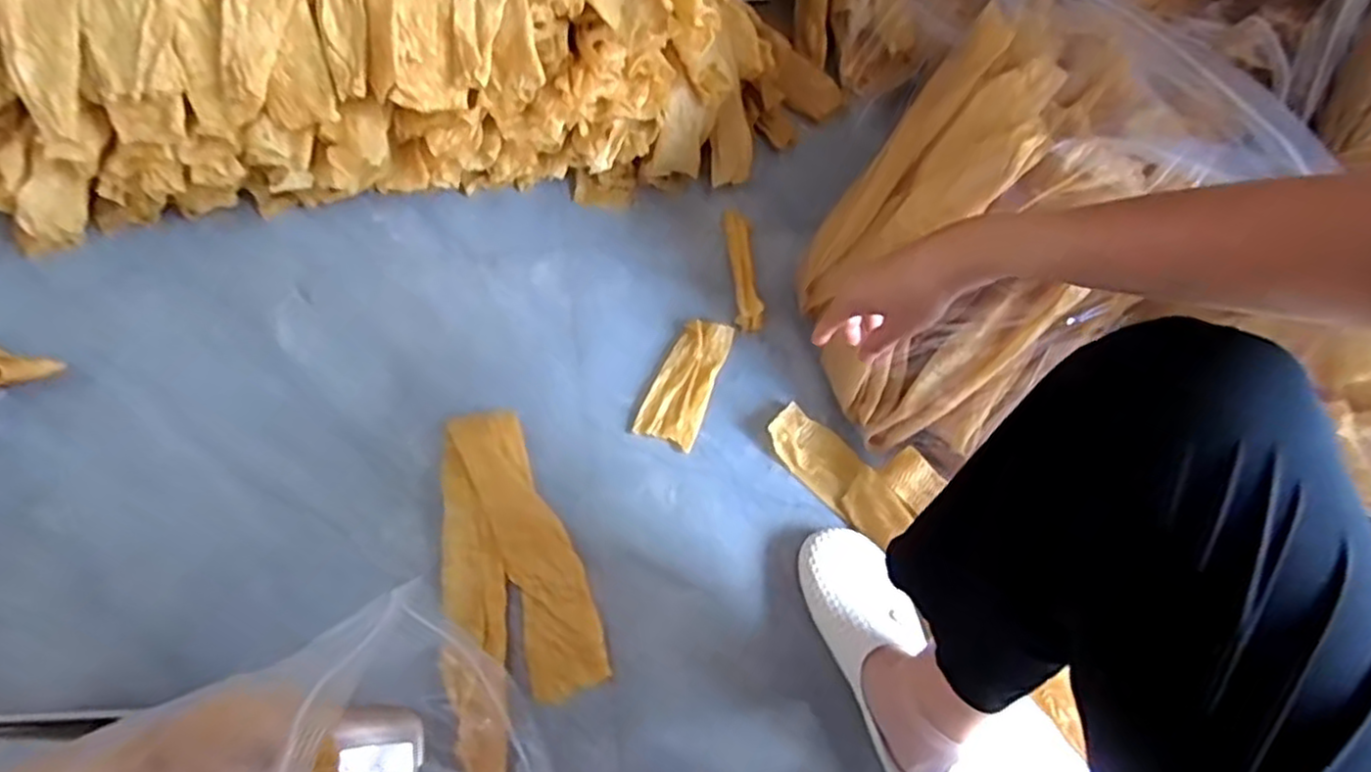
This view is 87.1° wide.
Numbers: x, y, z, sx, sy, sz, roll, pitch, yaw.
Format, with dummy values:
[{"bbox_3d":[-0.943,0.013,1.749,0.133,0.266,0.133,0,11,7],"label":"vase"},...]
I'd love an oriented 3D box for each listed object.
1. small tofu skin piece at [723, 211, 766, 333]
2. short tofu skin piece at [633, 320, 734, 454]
[{"bbox_3d":[0.073,-0.146,0.899,0.035,0.012,0.172,-3,62,-5],"label":"small tofu skin piece"},{"bbox_3d":[0.003,-0.008,0.824,0.067,0.008,0.159,21,62,7],"label":"short tofu skin piece"}]

